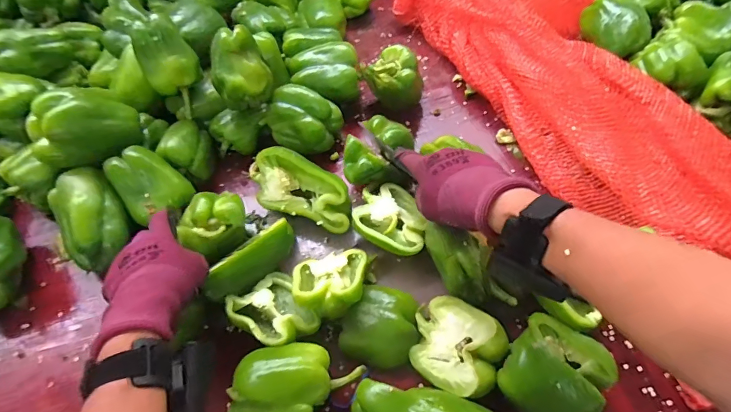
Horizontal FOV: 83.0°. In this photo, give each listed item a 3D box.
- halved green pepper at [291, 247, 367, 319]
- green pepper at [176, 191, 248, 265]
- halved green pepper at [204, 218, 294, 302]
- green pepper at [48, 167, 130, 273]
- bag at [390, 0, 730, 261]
[{"bbox_3d":[-0.037,0.087,0.462,0.084,0.036,0.084,-7,25,14],"label":"halved green pepper"},{"bbox_3d":[-0.181,0.022,0.493,0.056,0.075,0.088,-10,38,38],"label":"green pepper"},{"bbox_3d":[-0.129,0.063,0.482,0.037,0.040,0.126,30,48,22],"label":"halved green pepper"},{"bbox_3d":[-0.357,0.020,0.535,0.067,0.077,0.133,-14,83,-45],"label":"green pepper"},{"bbox_3d":[0.313,-0.188,0.601,0.263,0.087,0.730,-22,57,-11],"label":"bag"}]

